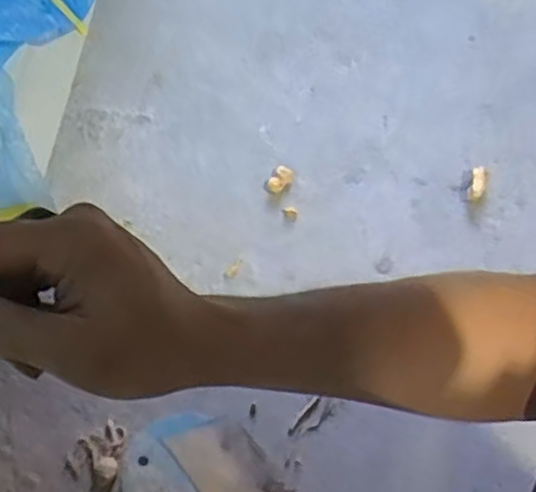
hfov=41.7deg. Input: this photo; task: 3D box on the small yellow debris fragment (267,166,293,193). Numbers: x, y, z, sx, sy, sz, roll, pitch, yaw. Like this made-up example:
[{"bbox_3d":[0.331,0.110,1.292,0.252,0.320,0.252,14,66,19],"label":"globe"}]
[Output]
[{"bbox_3d":[0.015,-0.077,0.823,0.023,0.018,0.032,34,65,16],"label":"small yellow debris fragment"}]

